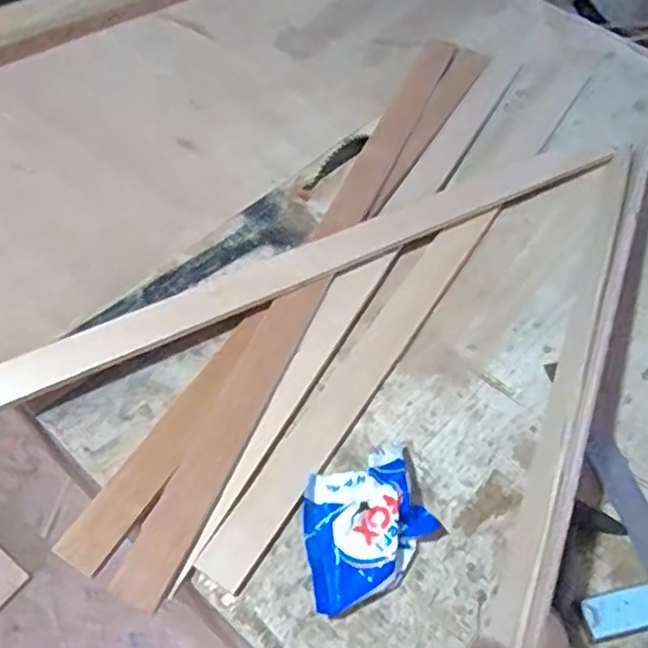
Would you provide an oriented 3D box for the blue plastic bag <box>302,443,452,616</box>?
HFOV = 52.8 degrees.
[{"bbox_3d":[0.042,0.200,0.672,0.156,0.050,0.134,-21,57,-18],"label":"blue plastic bag"}]

